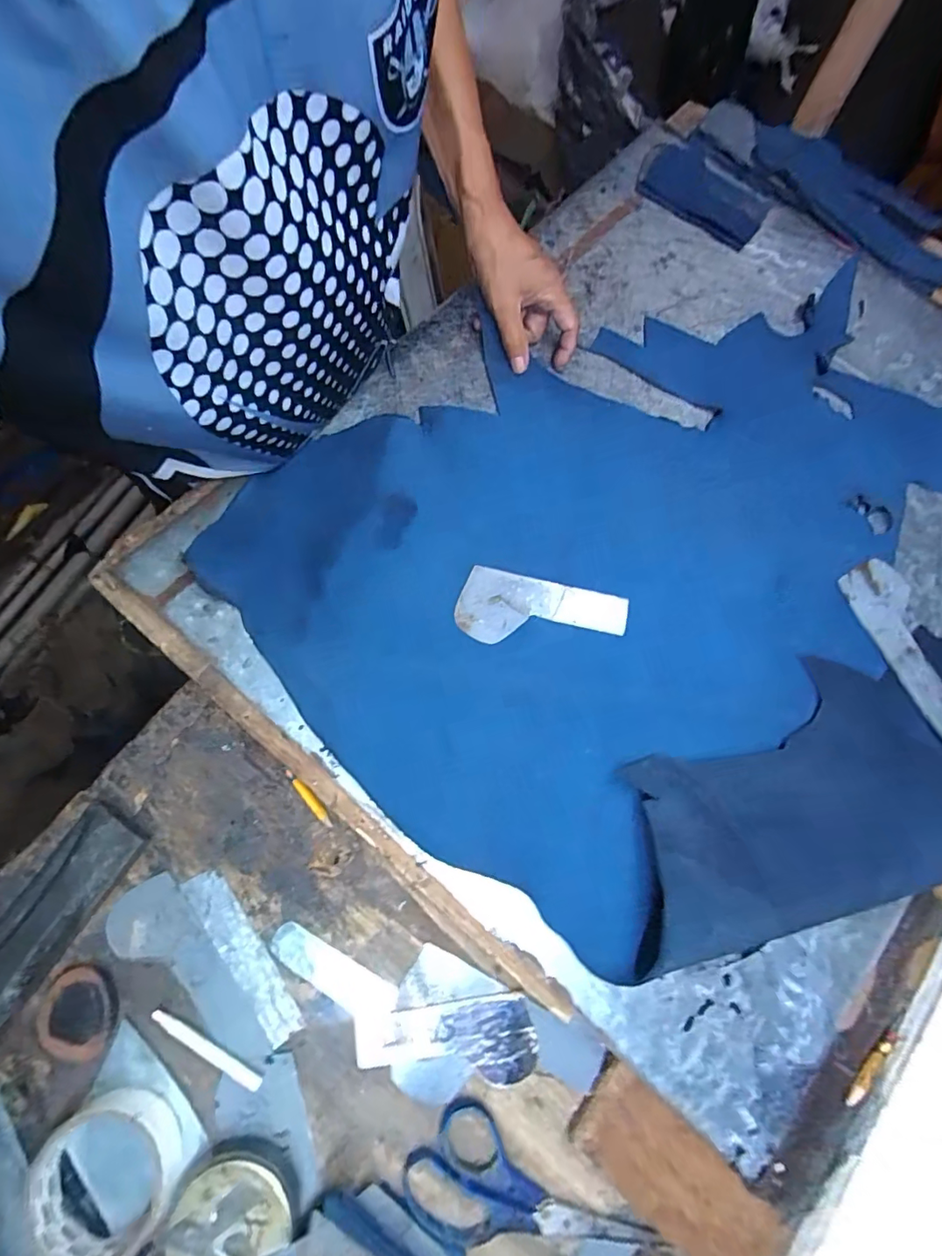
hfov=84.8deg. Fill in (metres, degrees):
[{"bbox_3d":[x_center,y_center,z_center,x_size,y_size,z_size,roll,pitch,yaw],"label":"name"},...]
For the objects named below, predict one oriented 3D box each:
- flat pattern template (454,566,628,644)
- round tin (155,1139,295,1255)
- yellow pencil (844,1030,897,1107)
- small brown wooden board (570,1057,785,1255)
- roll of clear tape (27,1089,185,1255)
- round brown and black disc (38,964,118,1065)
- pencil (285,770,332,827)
[{"bbox_3d":[0.059,-0.010,0.435,0.139,0.006,0.060,13,82,0],"label":"flat pattern template"},{"bbox_3d":[-0.153,0.374,0.326,0.067,0.026,0.068,-1,66,1],"label":"round tin"},{"bbox_3d":[0.275,0.301,0.354,0.058,0.007,0.007,-41,71,-15],"label":"yellow pencil"},{"bbox_3d":[0.135,0.363,0.337,0.136,0.010,0.059,40,73,17],"label":"small brown wooden board"},{"bbox_3d":[-0.233,0.351,0.330,0.086,0.022,0.084,-1,66,1],"label":"roll of clear tape"},{"bbox_3d":[-0.273,0.270,0.360,0.052,0.013,0.059,-15,66,-5],"label":"round brown and black disc"},{"bbox_3d":[-0.127,0.133,0.405,0.011,0.013,0.054,-40,71,-15],"label":"pencil"}]

